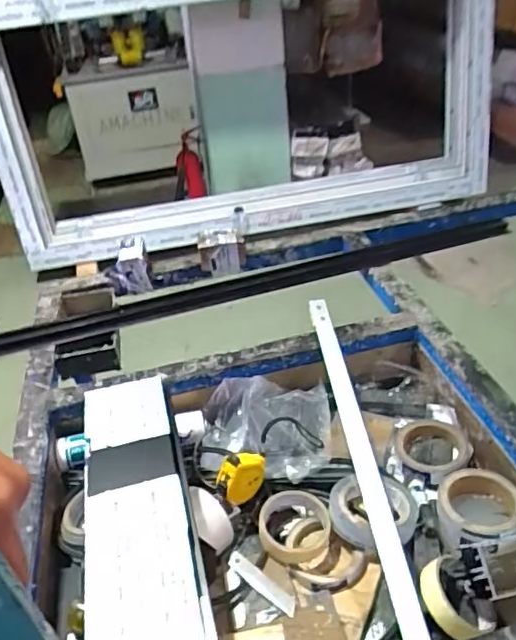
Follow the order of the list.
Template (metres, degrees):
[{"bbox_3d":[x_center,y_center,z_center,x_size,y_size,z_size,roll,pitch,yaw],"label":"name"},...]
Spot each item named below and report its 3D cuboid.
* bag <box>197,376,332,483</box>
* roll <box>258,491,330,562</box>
[{"bbox_3d":[0.011,0.153,0.817,0.190,0.057,0.167,-5,35,1],"label":"bag"},{"bbox_3d":[0.045,0.255,0.701,0.086,0.027,0.085,-4,35,3],"label":"roll"}]

